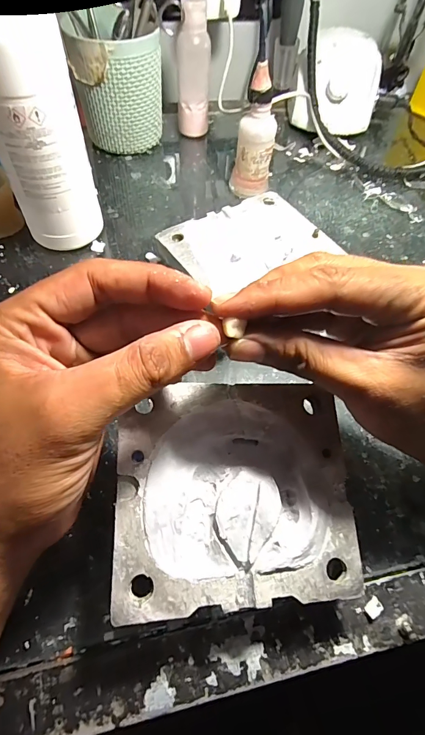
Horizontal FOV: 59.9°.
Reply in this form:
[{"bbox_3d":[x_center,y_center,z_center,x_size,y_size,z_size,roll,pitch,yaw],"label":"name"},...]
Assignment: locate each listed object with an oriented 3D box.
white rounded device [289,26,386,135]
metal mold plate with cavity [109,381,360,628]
[{"bbox_3d":[0.161,-0.367,0.481,0.103,0.081,0.120,10,59,2],"label":"white rounded device"},{"bbox_3d":[0.013,0.063,0.196,0.123,0.019,0.110,0,71,-11],"label":"metal mold plate with cavity"}]

